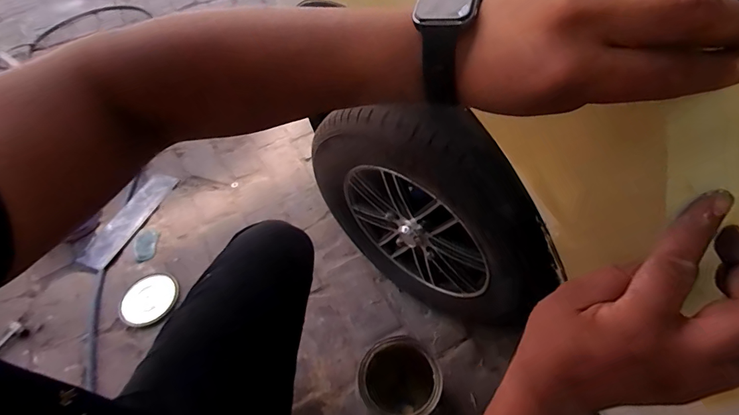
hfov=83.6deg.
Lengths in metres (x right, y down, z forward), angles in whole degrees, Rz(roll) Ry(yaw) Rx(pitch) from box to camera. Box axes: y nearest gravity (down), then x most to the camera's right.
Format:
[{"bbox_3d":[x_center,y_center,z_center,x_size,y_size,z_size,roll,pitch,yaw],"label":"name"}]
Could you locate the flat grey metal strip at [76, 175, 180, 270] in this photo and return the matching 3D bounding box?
[{"bbox_3d":[-0.725,0.033,1.258,0.087,0.016,0.347,25,61,5],"label":"flat grey metal strip"}]

